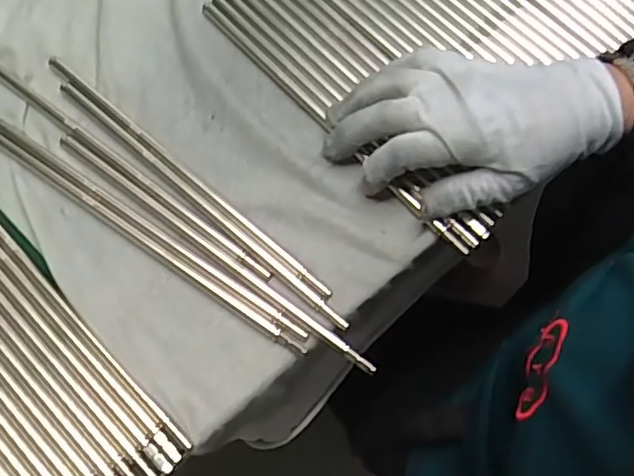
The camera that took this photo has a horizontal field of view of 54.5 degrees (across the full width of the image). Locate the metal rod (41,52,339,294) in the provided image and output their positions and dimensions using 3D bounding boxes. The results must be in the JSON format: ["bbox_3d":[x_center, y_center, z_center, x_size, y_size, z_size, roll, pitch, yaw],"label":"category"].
[{"bbox_3d":[-0.083,-0.042,0.376,0.233,0.004,0.008,40,77,11],"label":"metal rod"}]

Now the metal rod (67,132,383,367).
[{"bbox_3d":[-0.064,0.005,0.362,0.233,0.004,0.009,36,77,10],"label":"metal rod"}]

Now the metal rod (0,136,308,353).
[{"bbox_3d":[-0.105,0.000,0.365,0.232,0.005,0.008,33,76,10],"label":"metal rod"}]

